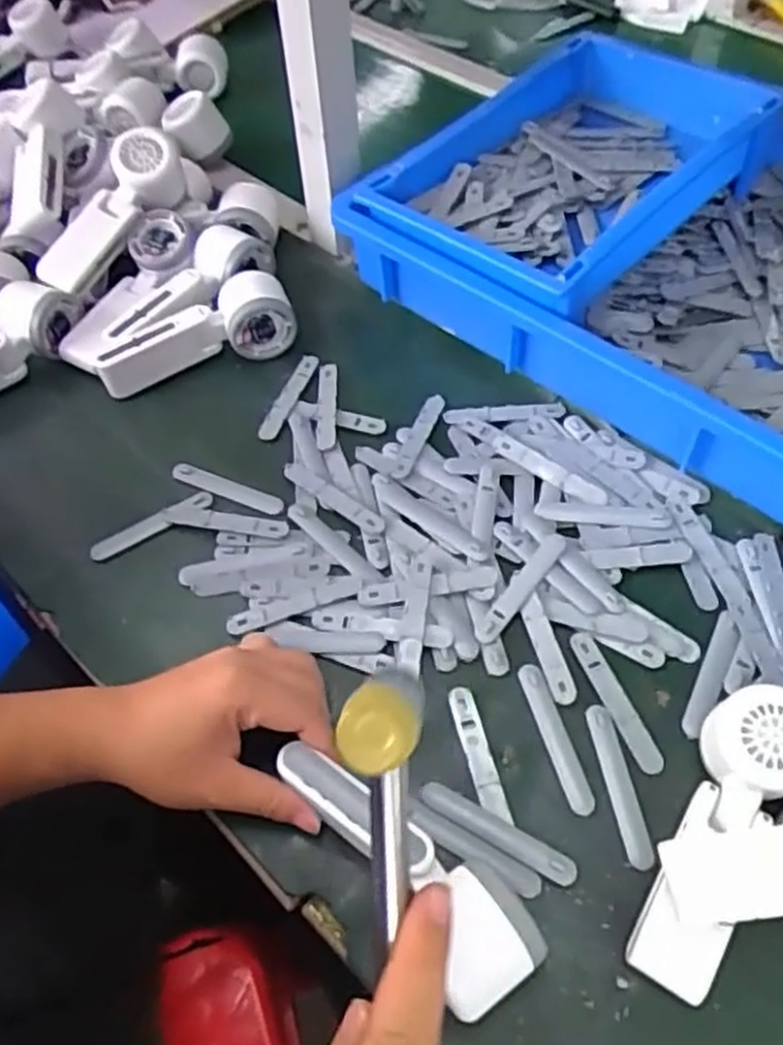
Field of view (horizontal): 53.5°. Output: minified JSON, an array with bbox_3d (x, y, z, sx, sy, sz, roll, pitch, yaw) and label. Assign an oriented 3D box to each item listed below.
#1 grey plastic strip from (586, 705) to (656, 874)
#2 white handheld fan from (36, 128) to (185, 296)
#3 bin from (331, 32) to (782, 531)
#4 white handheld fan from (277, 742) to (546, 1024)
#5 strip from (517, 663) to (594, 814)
[{"bbox_3d":[0.138,0.159,0.471,0.018,0.006,0.095,-8,55,-4],"label":"grey plastic strip"},{"bbox_3d":[-0.255,-0.282,0.726,0.063,0.054,0.173,38,89,22],"label":"white handheld fan"},{"bbox_3d":[0.284,-0.212,0.643,0.556,0.104,0.394,37,64,24],"label":"bin"},{"bbox_3d":[-0.001,0.187,0.418,0.168,0.035,0.056,30,62,28],"label":"white handheld fan"},{"bbox_3d":[0.102,0.134,0.487,0.016,0.004,0.096,-14,56,-8],"label":"strip"}]

